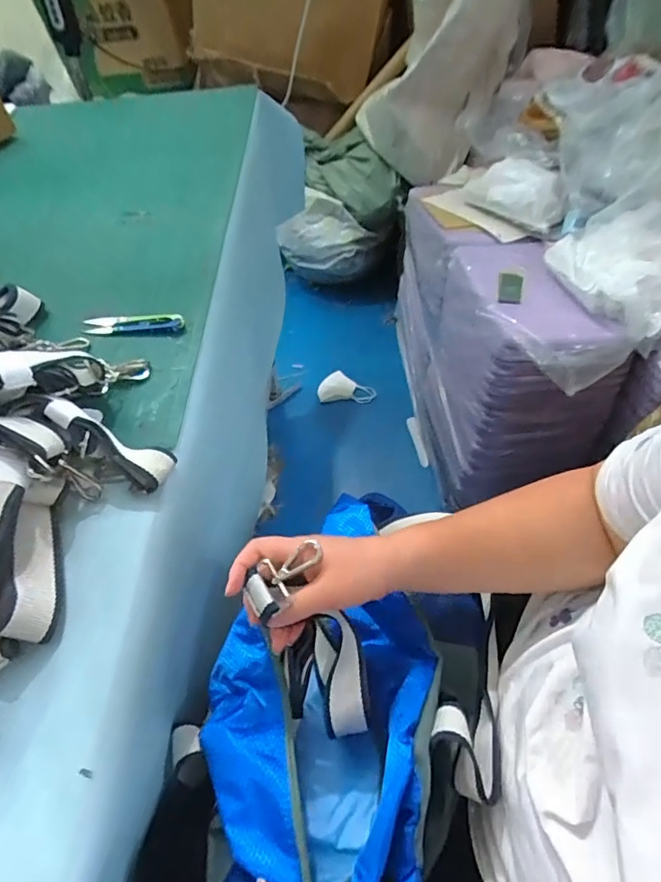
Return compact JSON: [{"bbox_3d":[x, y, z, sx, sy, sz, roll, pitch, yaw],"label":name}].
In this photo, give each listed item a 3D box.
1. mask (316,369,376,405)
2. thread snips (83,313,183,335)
[{"bbox_3d":[0.049,-0.157,1.496,0.171,0.051,0.099,4,52,-11],"label":"mask"},{"bbox_3d":[-0.224,-0.135,0.566,0.117,0.010,0.028,-1,53,3],"label":"thread snips"}]

